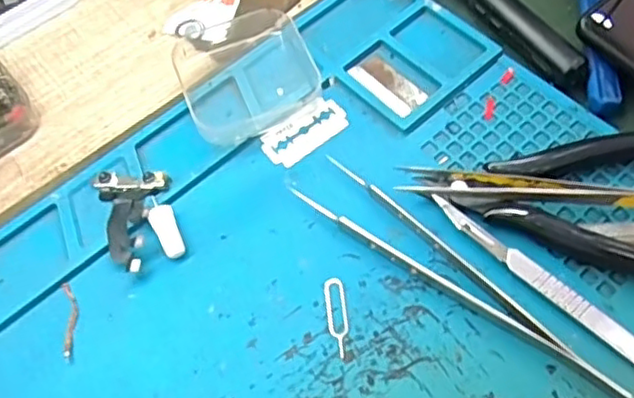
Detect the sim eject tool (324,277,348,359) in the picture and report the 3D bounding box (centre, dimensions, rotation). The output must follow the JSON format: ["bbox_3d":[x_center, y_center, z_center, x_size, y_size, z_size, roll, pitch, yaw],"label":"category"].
[{"bbox_3d":[0.008,0.047,0.266,0.008,0.004,0.033,-7,60,1],"label":"sim eject tool"}]

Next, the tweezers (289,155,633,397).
[{"bbox_3d":[0.054,0.032,0.267,0.149,0.009,0.025,39,70,23],"label":"tweezers"}]

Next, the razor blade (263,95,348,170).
[{"bbox_3d":[-0.006,-0.032,0.313,0.042,0.004,0.021,-36,69,-14],"label":"razor blade"}]

